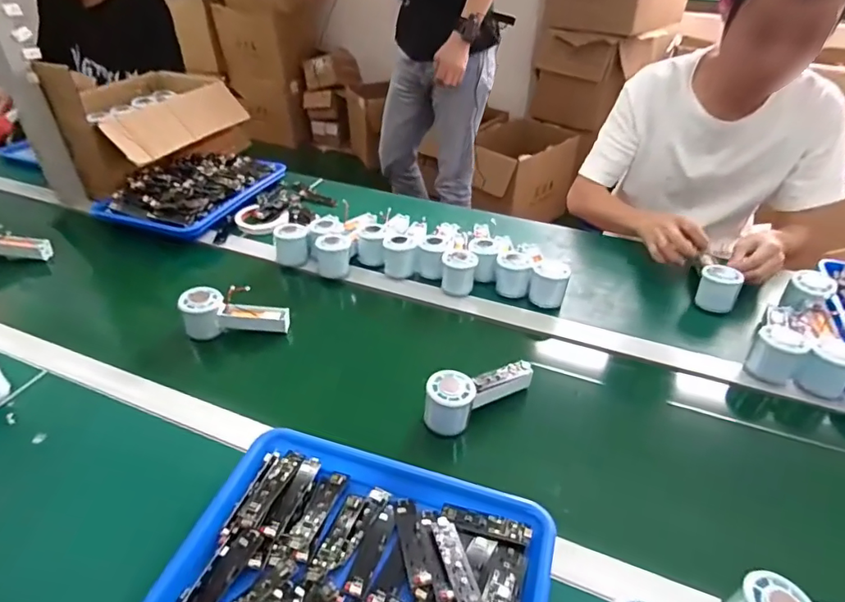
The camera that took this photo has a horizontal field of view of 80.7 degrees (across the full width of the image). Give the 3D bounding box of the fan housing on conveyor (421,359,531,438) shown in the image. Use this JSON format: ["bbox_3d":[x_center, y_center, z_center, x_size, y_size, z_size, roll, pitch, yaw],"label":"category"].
[{"bbox_3d":[0.070,0.109,0.632,0.154,0.063,0.051,-22,43,-27],"label":"fan housing on conveyor"}]

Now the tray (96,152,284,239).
[{"bbox_3d":[-0.488,-0.243,1.075,0.270,0.057,0.315,13,39,15],"label":"tray"}]

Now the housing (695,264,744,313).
[{"bbox_3d":[0.465,-0.015,0.786,0.058,0.068,0.051,24,43,27],"label":"housing"}]

